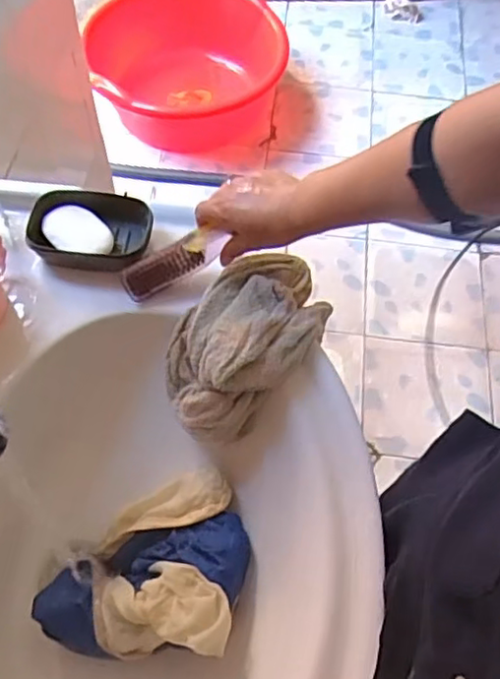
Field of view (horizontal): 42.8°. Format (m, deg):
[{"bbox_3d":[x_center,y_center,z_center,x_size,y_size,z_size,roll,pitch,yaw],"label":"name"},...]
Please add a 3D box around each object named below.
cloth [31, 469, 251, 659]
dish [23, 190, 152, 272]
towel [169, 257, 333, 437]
[{"bbox_3d":[-0.100,0.216,0.620,0.189,0.094,0.161,1,60,0],"label":"cloth"},{"bbox_3d":[-0.178,-0.115,0.708,0.132,0.044,0.096,6,60,2],"label":"dish"},{"bbox_3d":[-0.007,0.000,0.659,0.193,0.088,0.121,-39,68,-21],"label":"towel"}]

